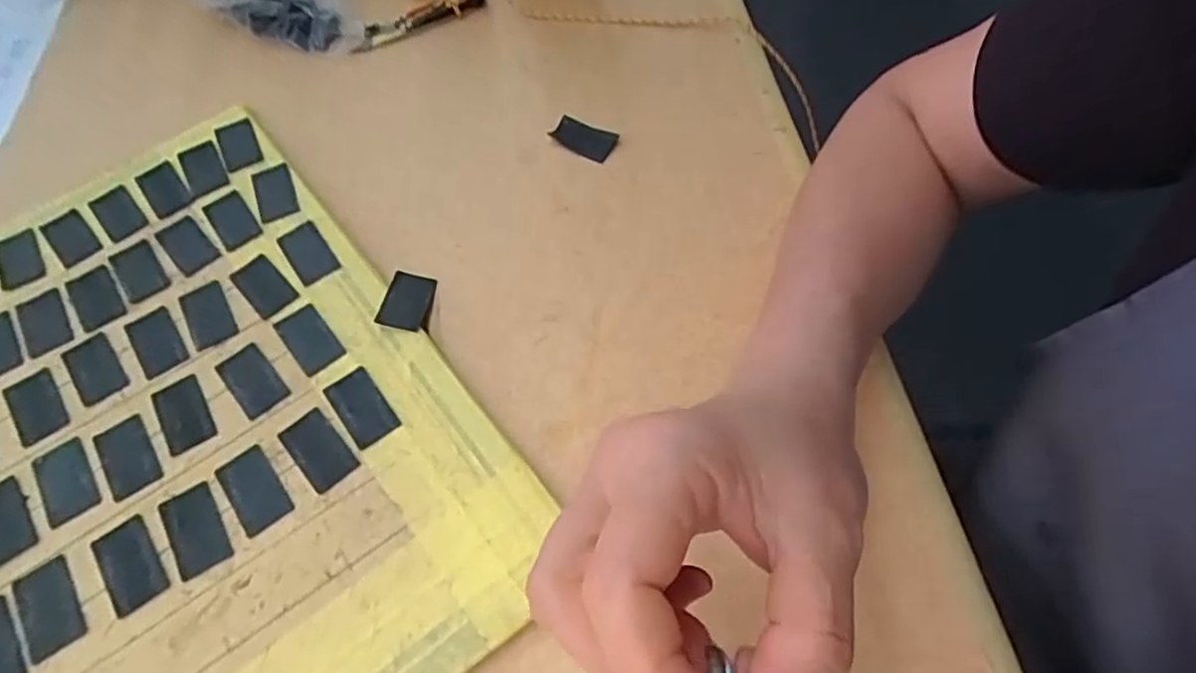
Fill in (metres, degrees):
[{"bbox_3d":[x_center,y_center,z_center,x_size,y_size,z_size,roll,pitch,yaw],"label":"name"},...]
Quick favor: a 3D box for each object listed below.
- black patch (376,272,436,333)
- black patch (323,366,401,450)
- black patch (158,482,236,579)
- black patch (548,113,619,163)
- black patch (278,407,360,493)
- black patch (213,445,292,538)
[{"bbox_3d":[-0.108,-0.020,0.395,0.025,0.004,0.044,16,44,-8],"label":"black patch"},{"bbox_3d":[-0.120,0.035,0.353,0.023,0.004,0.042,-34,63,-16],"label":"black patch"},{"bbox_3d":[-0.188,0.089,0.325,0.024,0.004,0.042,-29,62,-14],"label":"black patch"},{"bbox_3d":[-0.009,-0.131,0.461,0.041,0.006,0.026,26,64,17],"label":"black patch"},{"bbox_3d":[-0.138,0.055,0.344,0.023,0.004,0.042,-38,65,-19],"label":"black patch"},{"bbox_3d":[-0.165,0.073,0.335,0.024,0.004,0.041,-35,63,-17],"label":"black patch"}]

